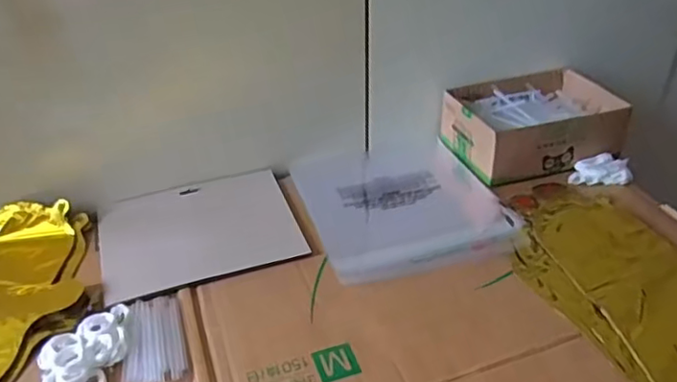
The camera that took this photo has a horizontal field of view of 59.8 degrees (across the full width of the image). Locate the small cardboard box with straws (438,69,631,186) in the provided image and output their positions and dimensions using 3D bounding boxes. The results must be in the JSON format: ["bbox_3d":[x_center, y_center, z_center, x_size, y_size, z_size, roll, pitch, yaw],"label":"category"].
[{"bbox_3d":[0.235,-0.085,0.717,0.189,0.064,0.141,-12,37,-14],"label":"small cardboard box with straws"}]

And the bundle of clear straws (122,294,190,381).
[{"bbox_3d":[-0.157,0.124,0.496,0.050,0.011,0.091,-12,37,-13],"label":"bundle of clear straws"}]

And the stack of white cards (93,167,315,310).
[{"bbox_3d":[-0.148,0.039,0.622,0.196,0.007,0.163,-14,38,-16],"label":"stack of white cards"}]

